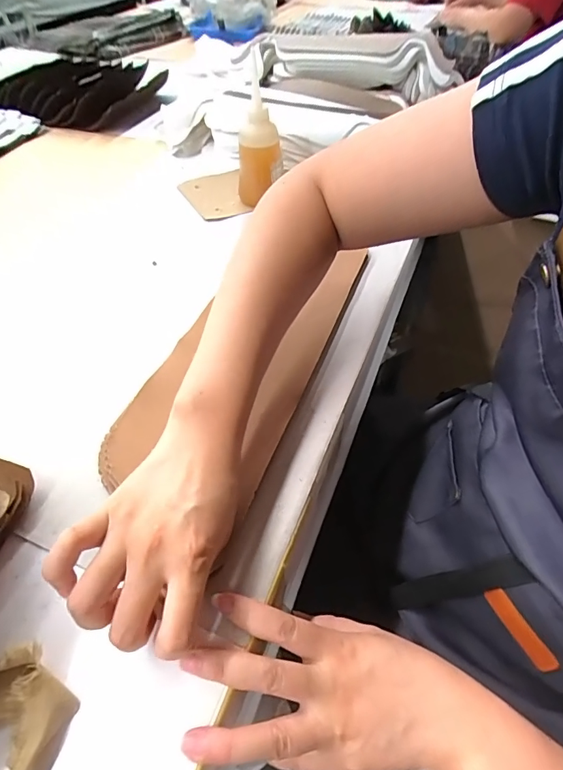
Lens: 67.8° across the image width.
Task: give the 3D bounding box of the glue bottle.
[{"bbox_3d":[-0.029,-0.323,0.556,0.059,0.165,0.046,1,49,0],"label":"glue bottle"}]

